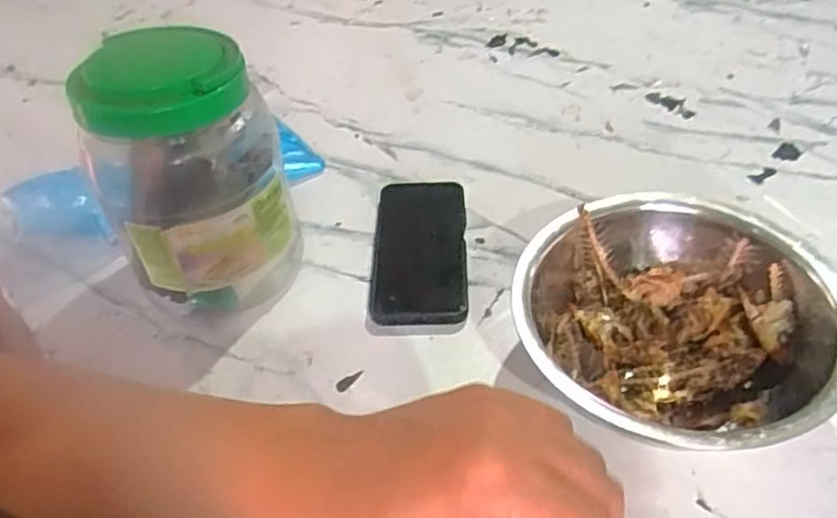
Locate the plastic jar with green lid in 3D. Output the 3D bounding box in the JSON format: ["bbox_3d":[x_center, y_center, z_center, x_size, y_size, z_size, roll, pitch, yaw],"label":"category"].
[{"bbox_3d":[-0.172,-0.057,0.522,0.129,0.201,0.119,-12,44,-7],"label":"plastic jar with green lid"}]

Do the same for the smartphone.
[{"bbox_3d":[0.001,-0.011,0.587,0.079,0.018,0.163,-1,43,4],"label":"smartphone"}]

